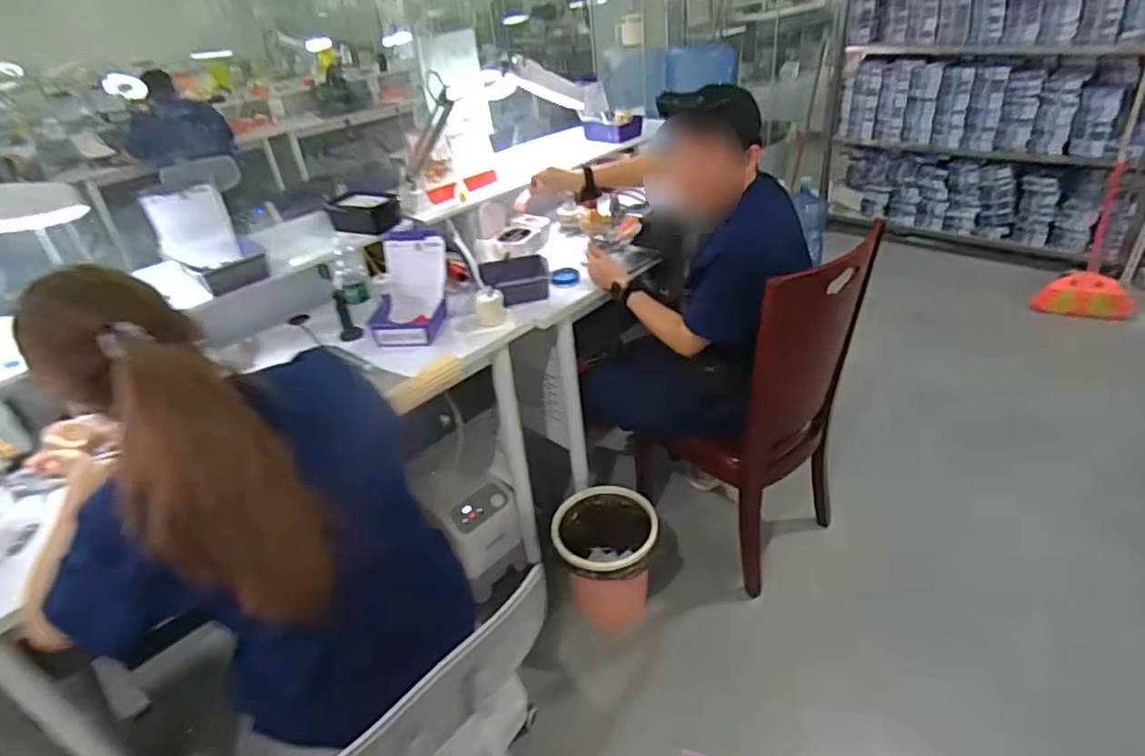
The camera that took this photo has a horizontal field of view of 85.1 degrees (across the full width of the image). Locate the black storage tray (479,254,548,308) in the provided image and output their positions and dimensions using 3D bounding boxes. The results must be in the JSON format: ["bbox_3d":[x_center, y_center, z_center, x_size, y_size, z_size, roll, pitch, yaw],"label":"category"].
[{"bbox_3d":[-0.143,-0.251,1.596,0.168,0.078,0.143,-10,33,-5],"label":"black storage tray"}]

